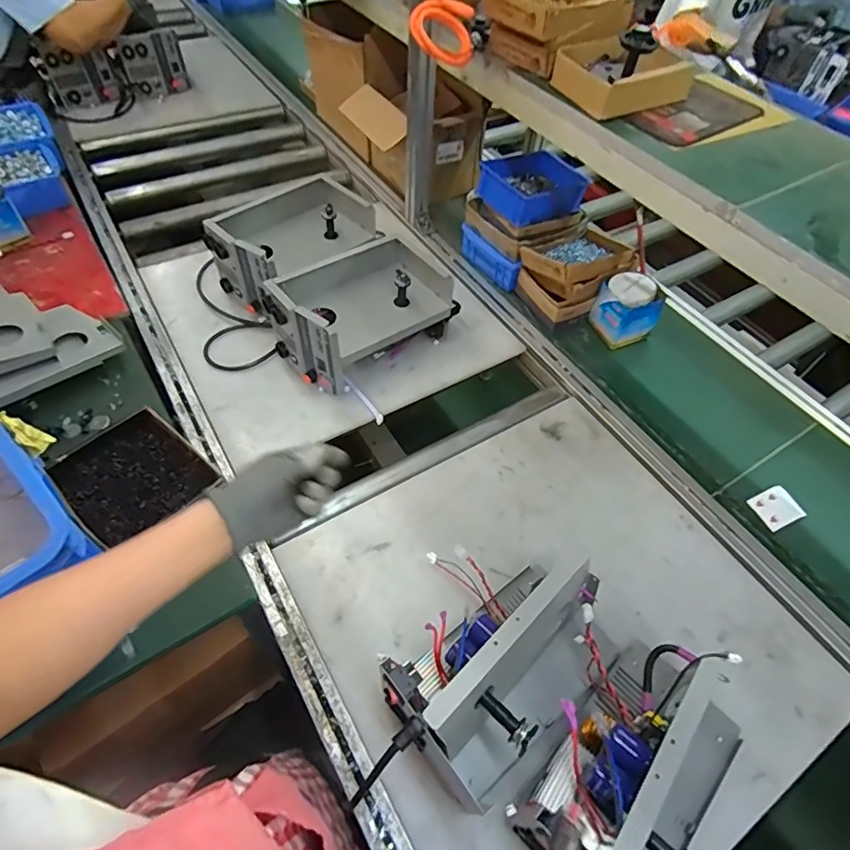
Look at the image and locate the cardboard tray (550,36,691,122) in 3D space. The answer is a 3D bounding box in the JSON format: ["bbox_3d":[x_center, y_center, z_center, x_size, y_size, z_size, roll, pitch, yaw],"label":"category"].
[{"bbox_3d":[0.288,-0.526,0.782,0.159,0.060,0.158,-21,57,-18],"label":"cardboard tray"}]

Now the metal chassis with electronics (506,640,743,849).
[{"bbox_3d":[0.239,0.370,0.551,0.281,0.192,0.163,-36,64,-25],"label":"metal chassis with electronics"}]

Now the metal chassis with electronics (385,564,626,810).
[{"bbox_3d":[0.105,0.278,0.606,0.289,0.186,0.158,-35,64,-25],"label":"metal chassis with electronics"}]

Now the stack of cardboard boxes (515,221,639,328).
[{"bbox_3d":[0.306,-0.307,1.073,0.197,0.136,0.148,-24,60,-20],"label":"stack of cardboard boxes"}]

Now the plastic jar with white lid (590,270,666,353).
[{"bbox_3d":[0.391,-0.223,1.025,0.100,0.109,0.105,-13,57,-13],"label":"plastic jar with white lid"}]

